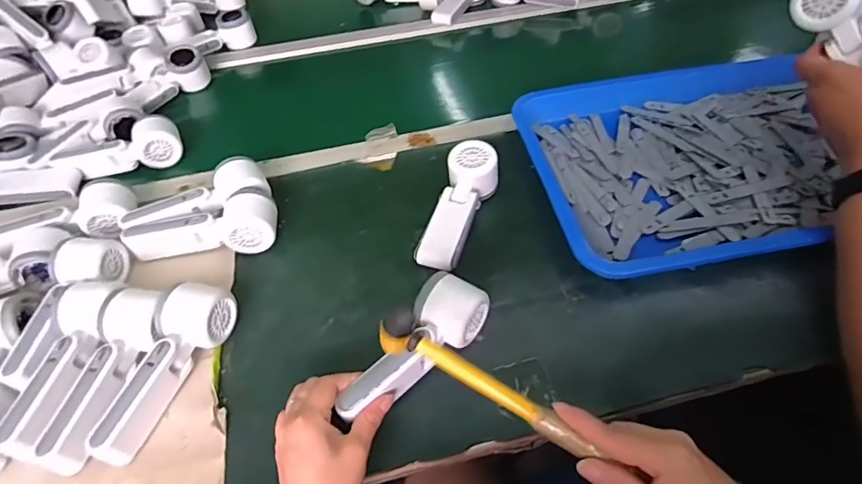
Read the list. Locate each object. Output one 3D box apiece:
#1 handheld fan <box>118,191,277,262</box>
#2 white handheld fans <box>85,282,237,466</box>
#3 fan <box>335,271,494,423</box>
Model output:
[{"bbox_3d":[-0.263,-0.012,0.574,0.170,0.050,0.052,-6,48,-1],"label":"handheld fan"},{"bbox_3d":[-0.240,0.114,0.457,0.059,0.057,0.167,9,50,12],"label":"white handheld fans"},{"bbox_3d":[-0.019,0.091,0.447,0.059,0.045,0.161,36,61,28],"label":"fan"}]

